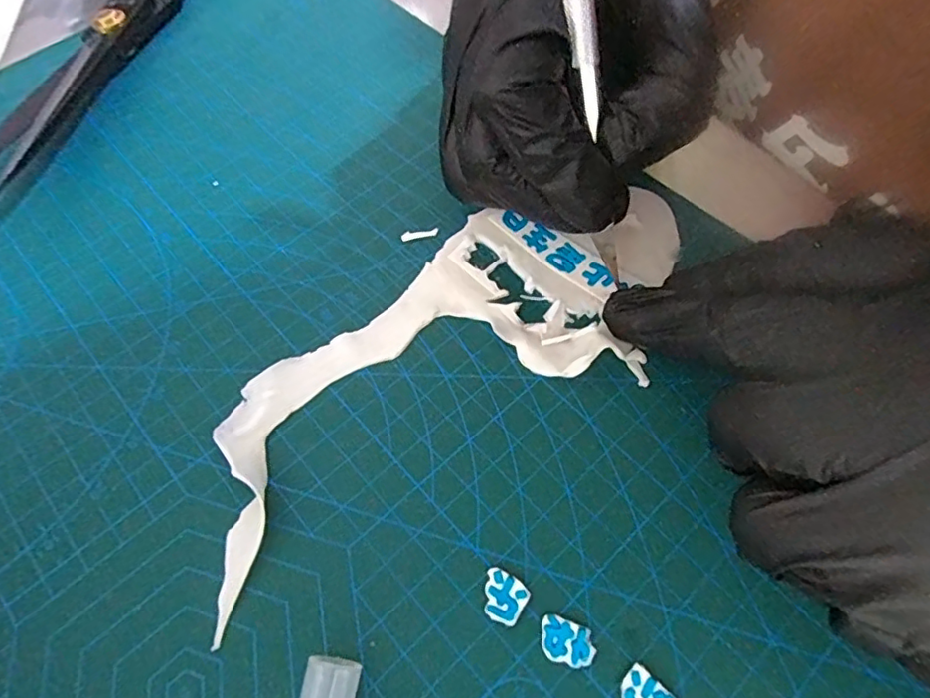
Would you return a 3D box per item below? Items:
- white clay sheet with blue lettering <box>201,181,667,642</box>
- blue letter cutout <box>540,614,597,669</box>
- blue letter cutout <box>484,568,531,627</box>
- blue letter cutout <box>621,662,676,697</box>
[{"bbox_3d":[-0.004,-0.003,0.184,0.179,0.009,0.074,-30,65,-14],"label":"white clay sheet with blue lettering"},{"bbox_3d":[0.025,0.072,0.144,0.014,0.004,0.009,16,63,10],"label":"blue letter cutout"},{"bbox_3d":[0.009,0.063,0.150,0.012,0.004,0.011,29,66,17],"label":"blue letter cutout"},{"bbox_3d":[0.043,0.082,0.138,0.013,0.004,0.009,39,69,20],"label":"blue letter cutout"}]

